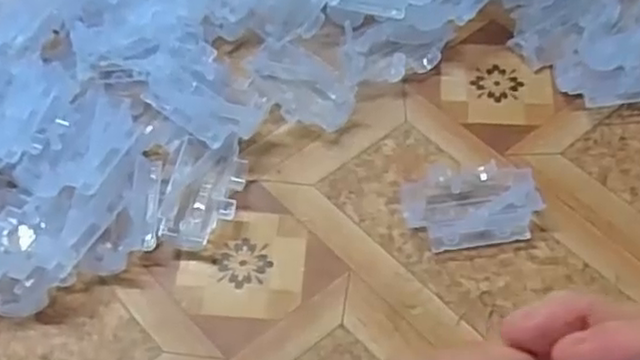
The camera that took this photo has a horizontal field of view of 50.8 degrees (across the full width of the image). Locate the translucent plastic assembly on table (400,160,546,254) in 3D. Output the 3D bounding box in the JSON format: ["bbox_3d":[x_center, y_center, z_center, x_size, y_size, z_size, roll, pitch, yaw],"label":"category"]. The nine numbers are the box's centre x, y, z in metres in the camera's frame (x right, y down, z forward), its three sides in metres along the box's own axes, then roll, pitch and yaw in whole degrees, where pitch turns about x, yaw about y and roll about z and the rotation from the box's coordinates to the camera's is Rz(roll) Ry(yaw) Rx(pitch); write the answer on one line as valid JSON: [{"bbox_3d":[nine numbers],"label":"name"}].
[{"bbox_3d":[0.079,0.013,0.353,0.070,0.013,0.043,-7,61,-3],"label":"translucent plastic assembly on table"}]

